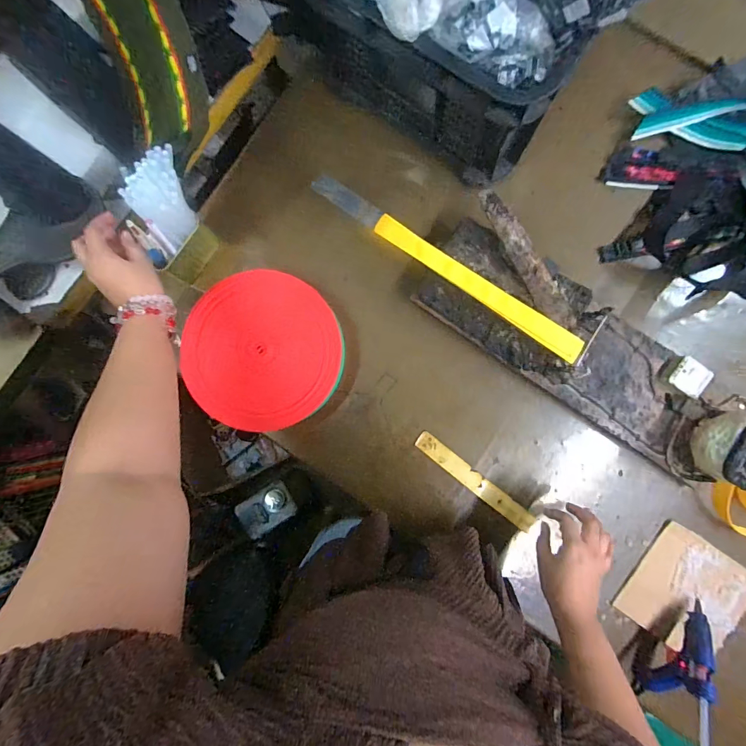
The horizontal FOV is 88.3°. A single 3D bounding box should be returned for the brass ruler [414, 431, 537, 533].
[{"bbox_3d":[0.158,0.168,0.599,0.213,0.007,0.028,38,83,5],"label":"brass ruler"}]

